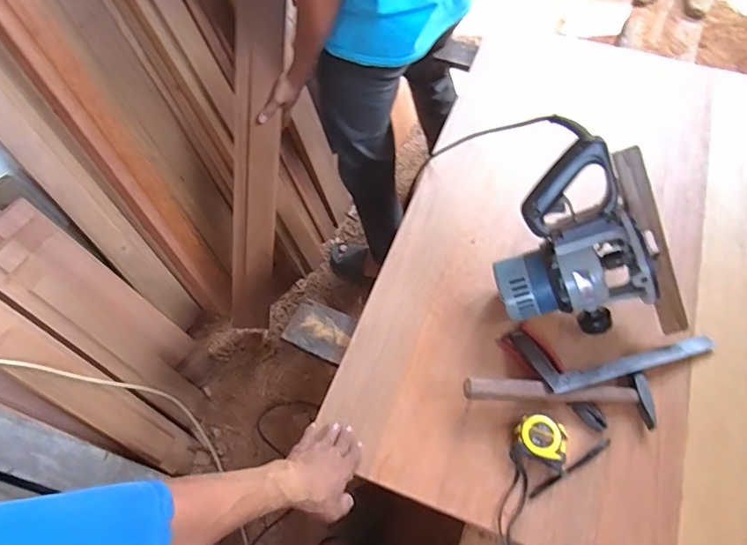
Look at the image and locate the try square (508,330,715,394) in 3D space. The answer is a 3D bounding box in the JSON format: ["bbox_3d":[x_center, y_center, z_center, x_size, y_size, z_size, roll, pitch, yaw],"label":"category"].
[{"bbox_3d":[0.379,0.110,0.804,0.299,0.043,0.125,-15,58,-7],"label":"try square"}]

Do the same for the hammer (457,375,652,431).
[{"bbox_3d":[0.279,0.176,0.763,0.281,0.063,0.070,5,58,6],"label":"hammer"}]

